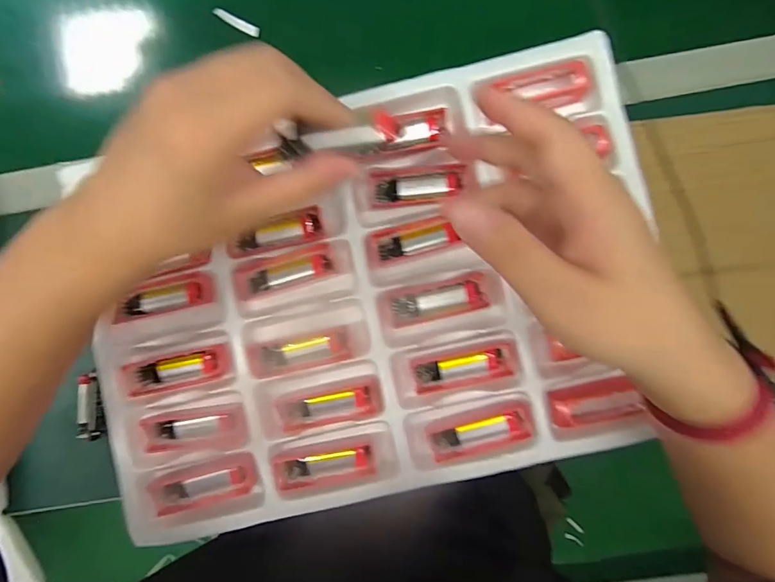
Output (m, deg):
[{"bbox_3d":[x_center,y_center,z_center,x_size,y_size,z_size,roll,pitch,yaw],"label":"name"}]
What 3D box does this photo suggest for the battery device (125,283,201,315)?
[{"bbox_3d":[-0.183,0.007,0.354,0.061,0.013,0.018,-12,88,2],"label":"battery device"}]

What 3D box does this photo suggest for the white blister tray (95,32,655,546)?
[{"bbox_3d":[-0.013,0.005,0.345,0.447,0.024,0.307,-14,88,2],"label":"white blister tray"}]

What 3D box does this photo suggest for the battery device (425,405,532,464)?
[{"bbox_3d":[0.073,0.113,0.340,0.079,0.012,0.025,-18,88,2],"label":"battery device"}]

